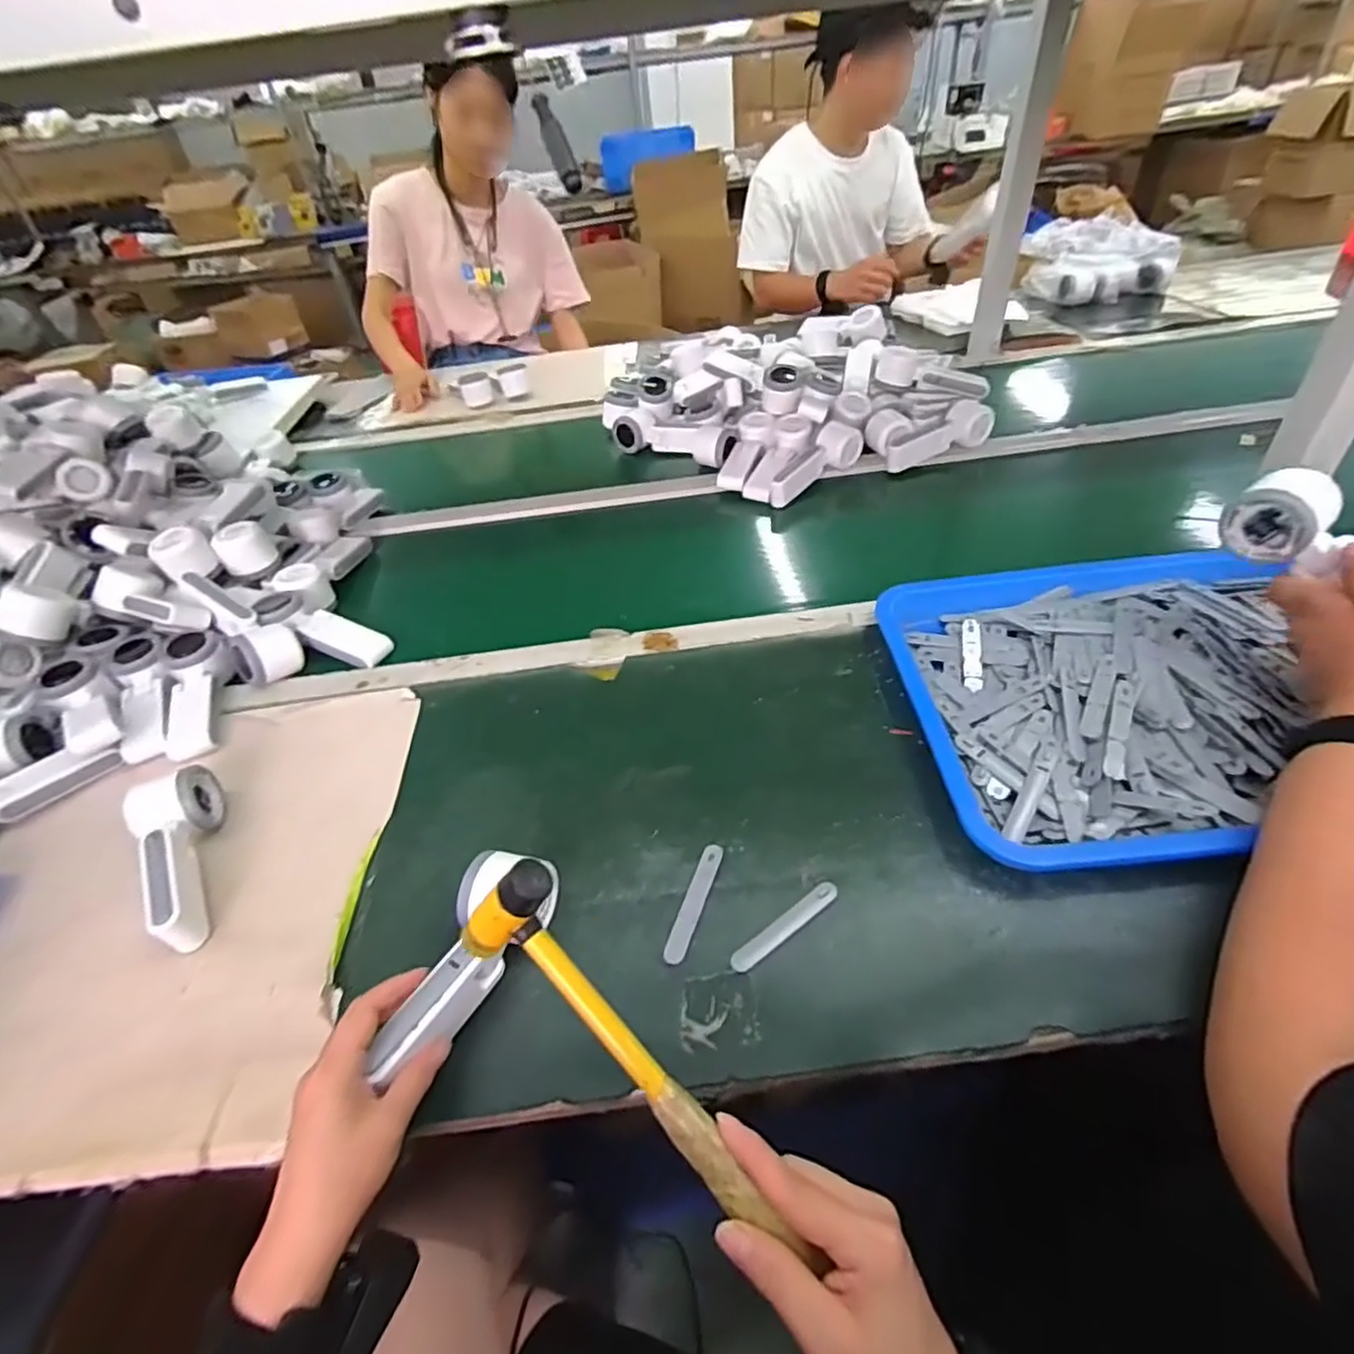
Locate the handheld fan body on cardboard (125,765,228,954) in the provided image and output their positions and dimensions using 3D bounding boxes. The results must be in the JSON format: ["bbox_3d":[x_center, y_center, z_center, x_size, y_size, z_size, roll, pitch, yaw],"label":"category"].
[{"bbox_3d":[-0.399,0.141,0.537,0.059,0.058,0.160,-29,48,-22],"label":"handheld fan body on cardboard"}]

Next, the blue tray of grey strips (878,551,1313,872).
[{"bbox_3d":[0.428,0.002,0.579,0.446,0.051,0.352,-6,43,1],"label":"blue tray of grey strips"}]

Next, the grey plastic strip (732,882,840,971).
[{"bbox_3d":[0.078,0.177,0.472,0.094,0.005,0.014,-29,48,-22],"label":"grey plastic strip"}]

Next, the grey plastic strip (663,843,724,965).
[{"bbox_3d":[0.013,0.167,0.494,0.017,0.004,0.095,12,46,19],"label":"grey plastic strip"}]

